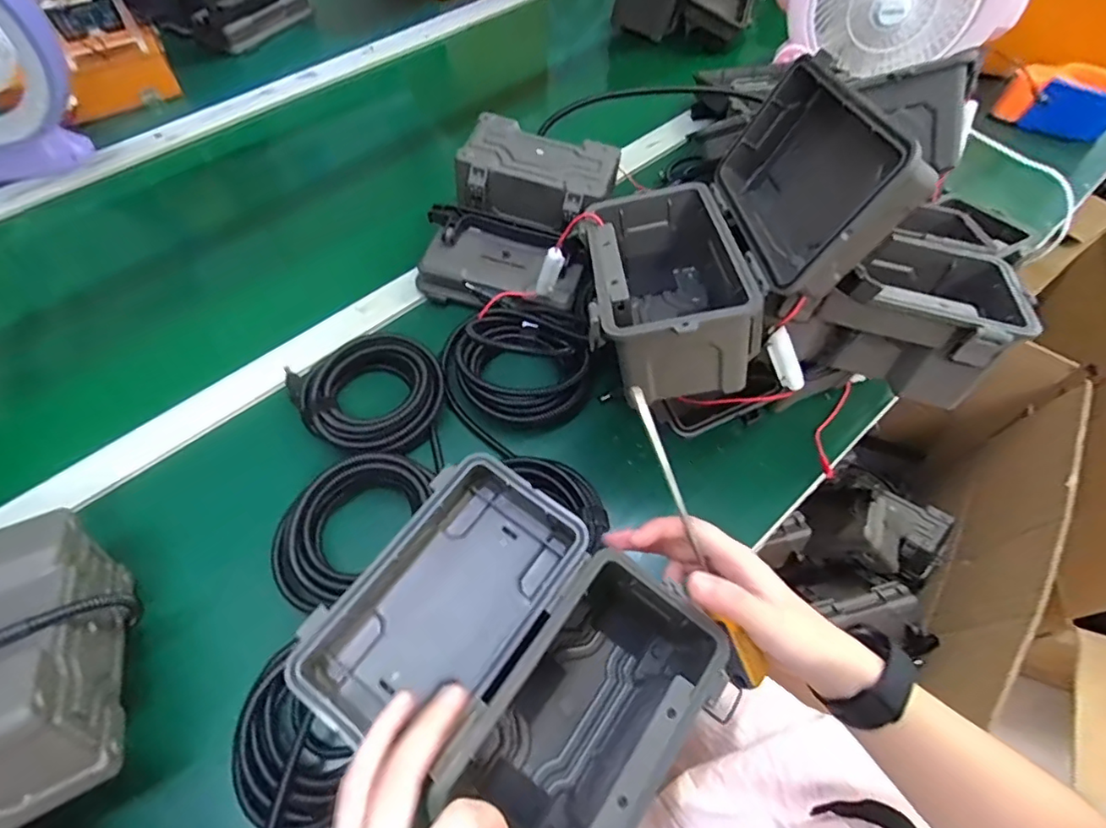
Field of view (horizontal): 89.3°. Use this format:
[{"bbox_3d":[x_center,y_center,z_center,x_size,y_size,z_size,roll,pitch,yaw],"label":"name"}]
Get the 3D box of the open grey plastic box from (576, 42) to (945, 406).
[{"bbox_3d":[0.116,-0.122,0.395,0.175,0.180,0.203,0,59,0],"label":"open grey plastic box"}]

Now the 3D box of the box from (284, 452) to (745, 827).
[{"bbox_3d":[-0.022,0.160,0.360,0.204,0.095,0.171,32,64,18],"label":"box"}]

